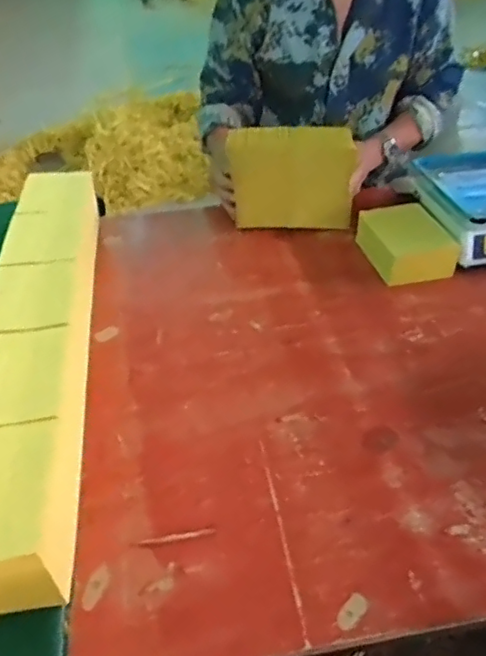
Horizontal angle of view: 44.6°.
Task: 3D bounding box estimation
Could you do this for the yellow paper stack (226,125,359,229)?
[{"bbox_3d":[0.092,-0.275,1.124,0.224,0.210,0.039,3,41,6],"label":"yellow paper stack"}]

